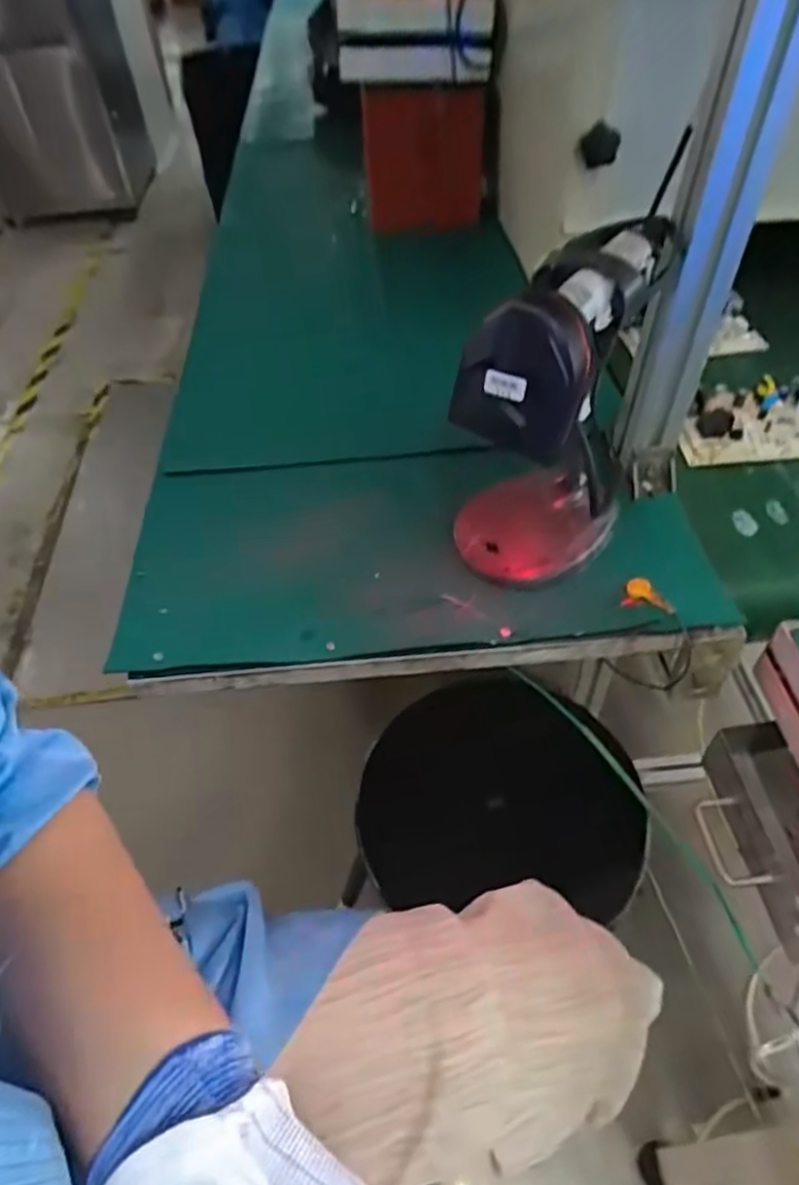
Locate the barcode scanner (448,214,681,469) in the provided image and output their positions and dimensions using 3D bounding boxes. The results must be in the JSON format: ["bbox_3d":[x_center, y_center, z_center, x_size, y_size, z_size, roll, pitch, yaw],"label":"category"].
[{"bbox_3d":[0.101,-0.165,0.437,0.082,0.076,0.172,20,54,20],"label":"barcode scanner"}]

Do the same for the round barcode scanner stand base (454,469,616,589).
[{"bbox_3d":[0.104,-0.056,0.556,0.118,0.023,0.109,-2,49,3],"label":"round barcode scanner stand base"}]

